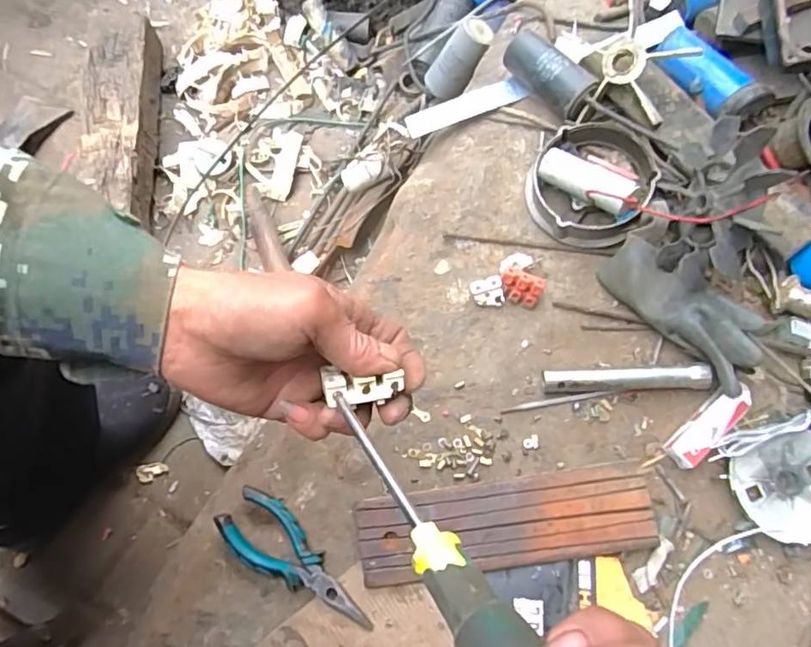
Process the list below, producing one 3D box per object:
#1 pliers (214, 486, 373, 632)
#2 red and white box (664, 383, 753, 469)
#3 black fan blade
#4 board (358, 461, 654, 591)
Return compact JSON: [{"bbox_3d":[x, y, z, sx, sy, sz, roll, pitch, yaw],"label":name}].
[{"bbox_3d":[-0.099,0.218,0.502,0.055,0.026,0.158,-43,78,-13],"label":"pliers"},{"bbox_3d":[0.284,0.096,0.530,0.097,0.026,0.029,-40,77,-13],"label":"red and white box"},{"bbox_3d":[0.274,-0.108,0.502,0.050,0.130,0.132,6,80,-13],"label":"black fan blade"},{"bbox_3d":[0.088,0.181,0.508,0.258,0.028,0.074,-8,73,-4],"label":"board"}]

